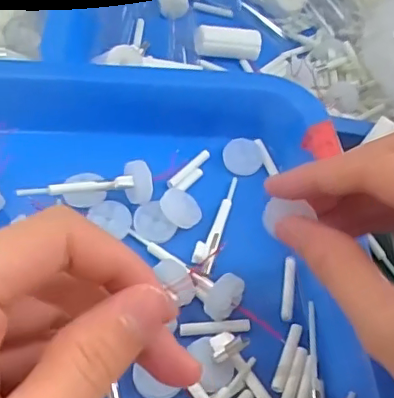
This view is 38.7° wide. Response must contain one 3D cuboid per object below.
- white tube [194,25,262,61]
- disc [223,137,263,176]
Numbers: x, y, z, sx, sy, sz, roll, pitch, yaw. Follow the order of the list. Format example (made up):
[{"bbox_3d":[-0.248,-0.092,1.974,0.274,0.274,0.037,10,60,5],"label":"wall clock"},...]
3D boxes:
[{"bbox_3d":[0.021,-0.103,0.368,0.044,0.015,0.015,-3,45,-9],"label":"white tube"},{"bbox_3d":[0.025,-0.022,0.300,0.021,0.005,0.022,2,64,-5],"label":"disc"}]

